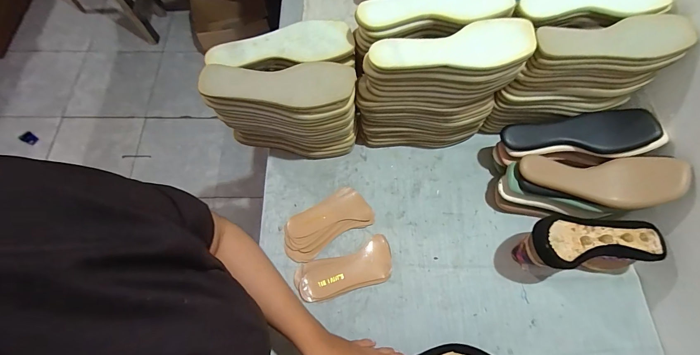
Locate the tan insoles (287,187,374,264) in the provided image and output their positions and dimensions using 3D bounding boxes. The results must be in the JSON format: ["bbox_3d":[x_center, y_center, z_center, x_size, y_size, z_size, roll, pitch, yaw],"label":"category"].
[{"bbox_3d":[-0.045,0.087,0.611,0.170,0.018,0.086,-28,72,-11],"label":"tan insoles"}]

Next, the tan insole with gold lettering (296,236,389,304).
[{"bbox_3d":[-0.008,0.168,0.575,0.173,0.019,0.075,-20,70,-8],"label":"tan insole with gold lettering"}]

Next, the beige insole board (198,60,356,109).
[{"bbox_3d":[-0.111,-0.150,0.507,0.233,0.022,0.084,-4,69,-2],"label":"beige insole board"}]

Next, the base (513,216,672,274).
[{"bbox_3d":[0.396,0.116,0.548,0.219,0.120,0.080,1,68,-1],"label":"base"}]

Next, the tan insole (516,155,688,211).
[{"bbox_3d":[0.414,0.001,0.543,0.224,0.045,0.083,4,67,20],"label":"tan insole"}]

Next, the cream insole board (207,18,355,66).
[{"bbox_3d":[-0.118,-0.220,0.538,0.239,0.010,0.074,-9,82,1],"label":"cream insole board"}]

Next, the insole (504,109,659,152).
[{"bbox_3d":[0.396,-0.080,0.568,0.227,0.030,0.076,-4,68,16],"label":"insole"}]

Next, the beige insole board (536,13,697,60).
[{"bbox_3d":[0.399,-0.211,0.492,0.236,0.015,0.080,-8,67,-2],"label":"beige insole board"}]

